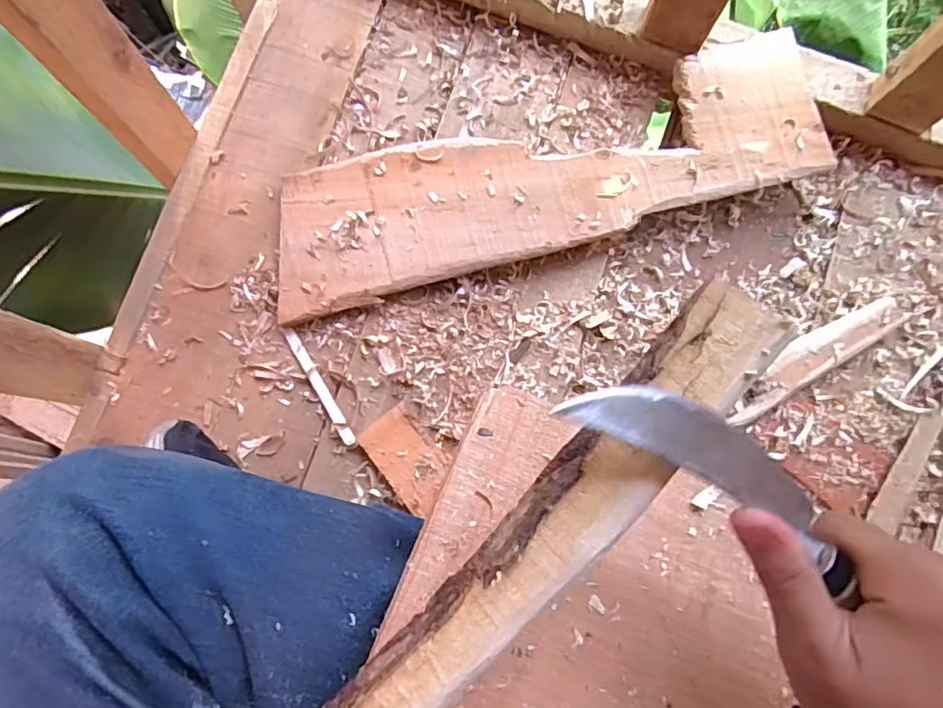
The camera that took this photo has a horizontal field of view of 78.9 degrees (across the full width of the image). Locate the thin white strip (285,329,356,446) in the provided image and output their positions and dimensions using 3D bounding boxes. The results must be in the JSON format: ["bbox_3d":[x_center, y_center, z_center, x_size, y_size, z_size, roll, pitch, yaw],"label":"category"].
[{"bbox_3d":[-0.123,0.026,0.463,0.009,0.007,0.107,-30,81,-6],"label":"thin white strip"}]

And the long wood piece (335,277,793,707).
[{"bbox_3d":[-0.005,0.104,0.213,0.035,0.019,0.322,43,91,6],"label":"long wood piece"}]

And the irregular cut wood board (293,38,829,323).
[{"bbox_3d":[0.060,-0.144,0.474,0.450,0.021,0.118,-16,83,-1],"label":"irregular cut wood board"}]

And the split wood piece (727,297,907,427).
[{"bbox_3d":[0.278,0.002,0.468,0.170,0.019,0.032,-31,81,-6],"label":"split wood piece"}]

